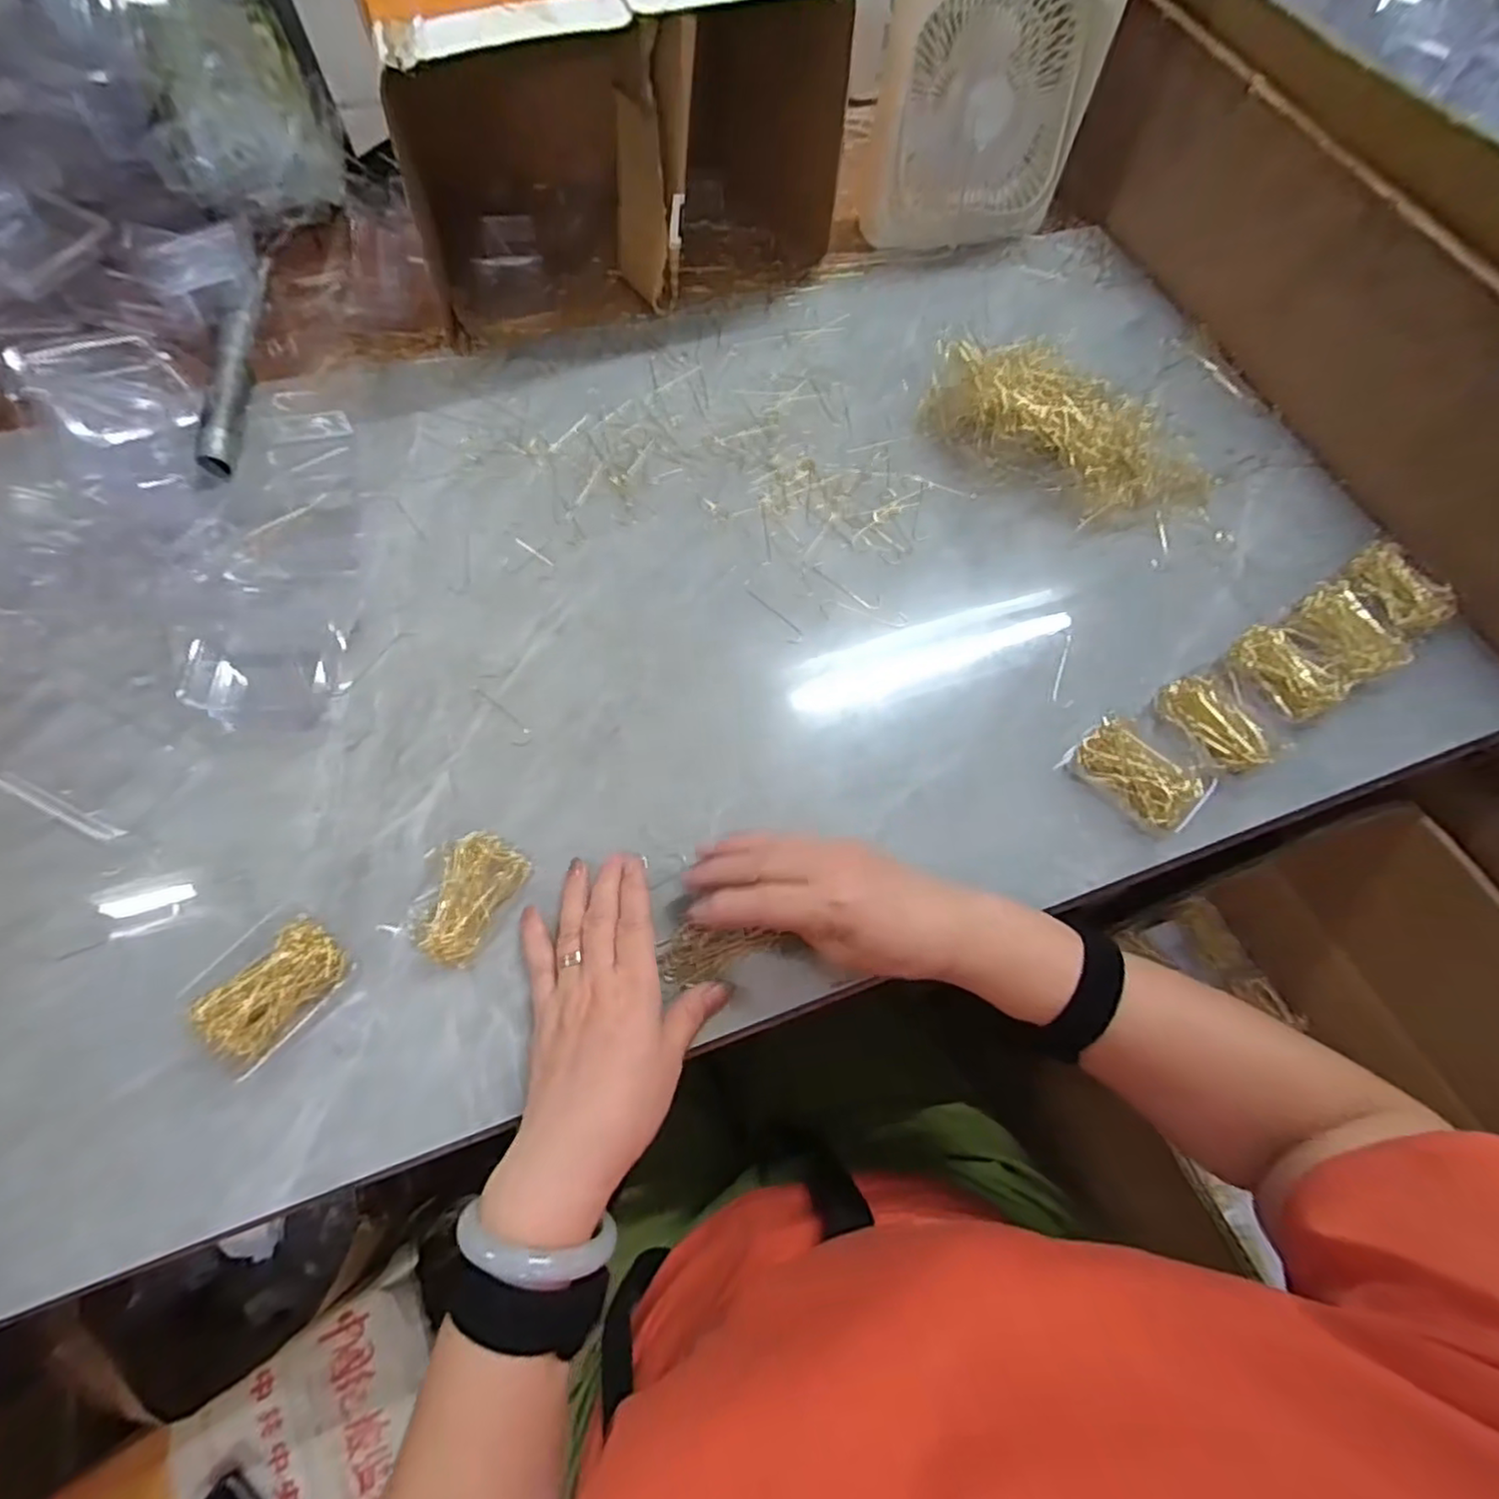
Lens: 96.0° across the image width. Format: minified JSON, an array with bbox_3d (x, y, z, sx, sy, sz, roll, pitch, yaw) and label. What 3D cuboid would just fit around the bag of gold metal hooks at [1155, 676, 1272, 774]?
[{"bbox_3d":[0.312,-0.019,0.450,0.046,0.010,0.072,-23,69,-12],"label":"bag of gold metal hooks"}]

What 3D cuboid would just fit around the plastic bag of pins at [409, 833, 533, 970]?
[{"bbox_3d":[-0.166,0.084,0.393,0.049,0.014,0.072,29,68,10],"label":"plastic bag of pins"}]

